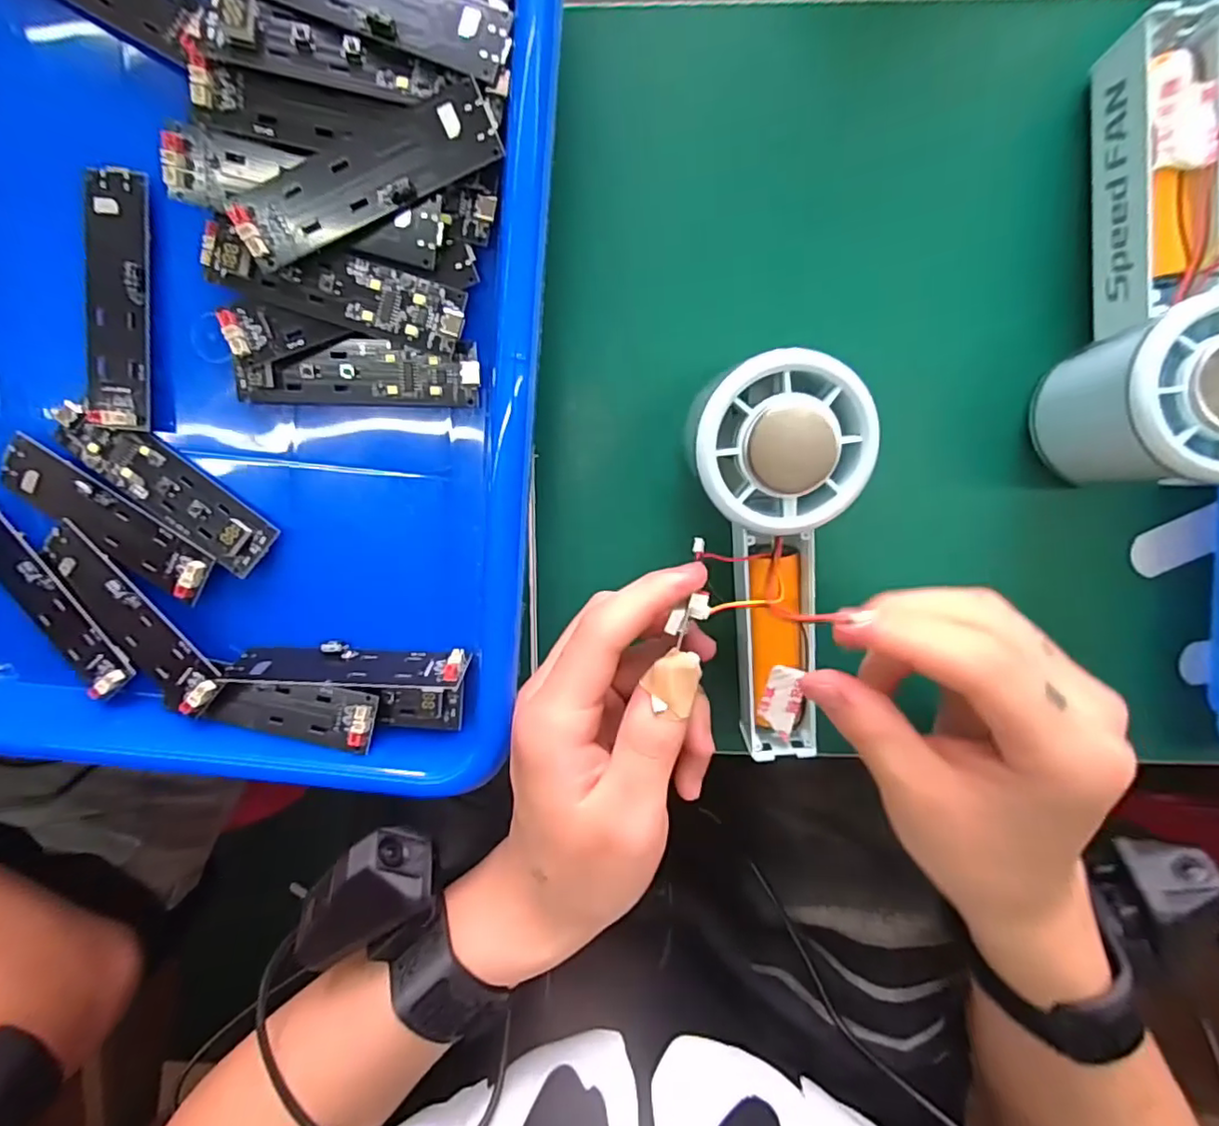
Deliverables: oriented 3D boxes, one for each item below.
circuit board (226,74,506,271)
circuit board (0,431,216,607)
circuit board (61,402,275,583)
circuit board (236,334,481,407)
[{"bbox_3d":[-0.081,-0.127,0.199,0.090,0.004,0.023,-26,97,5],"label":"circuit board"},{"bbox_3d":[-0.197,-0.016,0.233,0.089,0.009,0.025,33,98,-3],"label":"circuit board"},{"bbox_3d":[-0.173,-0.030,0.233,0.089,0.011,0.024,37,98,-4],"label":"circuit board"},{"bbox_3d":[-0.094,-0.072,0.226,0.089,0.008,0.023,1,98,2],"label":"circuit board"}]

